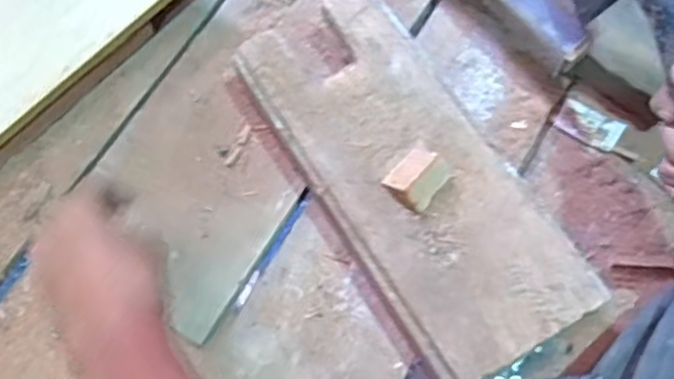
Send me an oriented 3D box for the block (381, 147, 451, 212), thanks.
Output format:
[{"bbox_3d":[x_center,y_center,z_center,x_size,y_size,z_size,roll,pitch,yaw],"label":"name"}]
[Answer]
[{"bbox_3d":[0.065,-0.013,0.518,0.039,0.020,0.048,37,75,14],"label":"block"}]

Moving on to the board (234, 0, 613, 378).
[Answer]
[{"bbox_3d":[0.057,-0.020,0.532,0.145,0.024,0.333,-31,72,-9],"label":"board"}]

